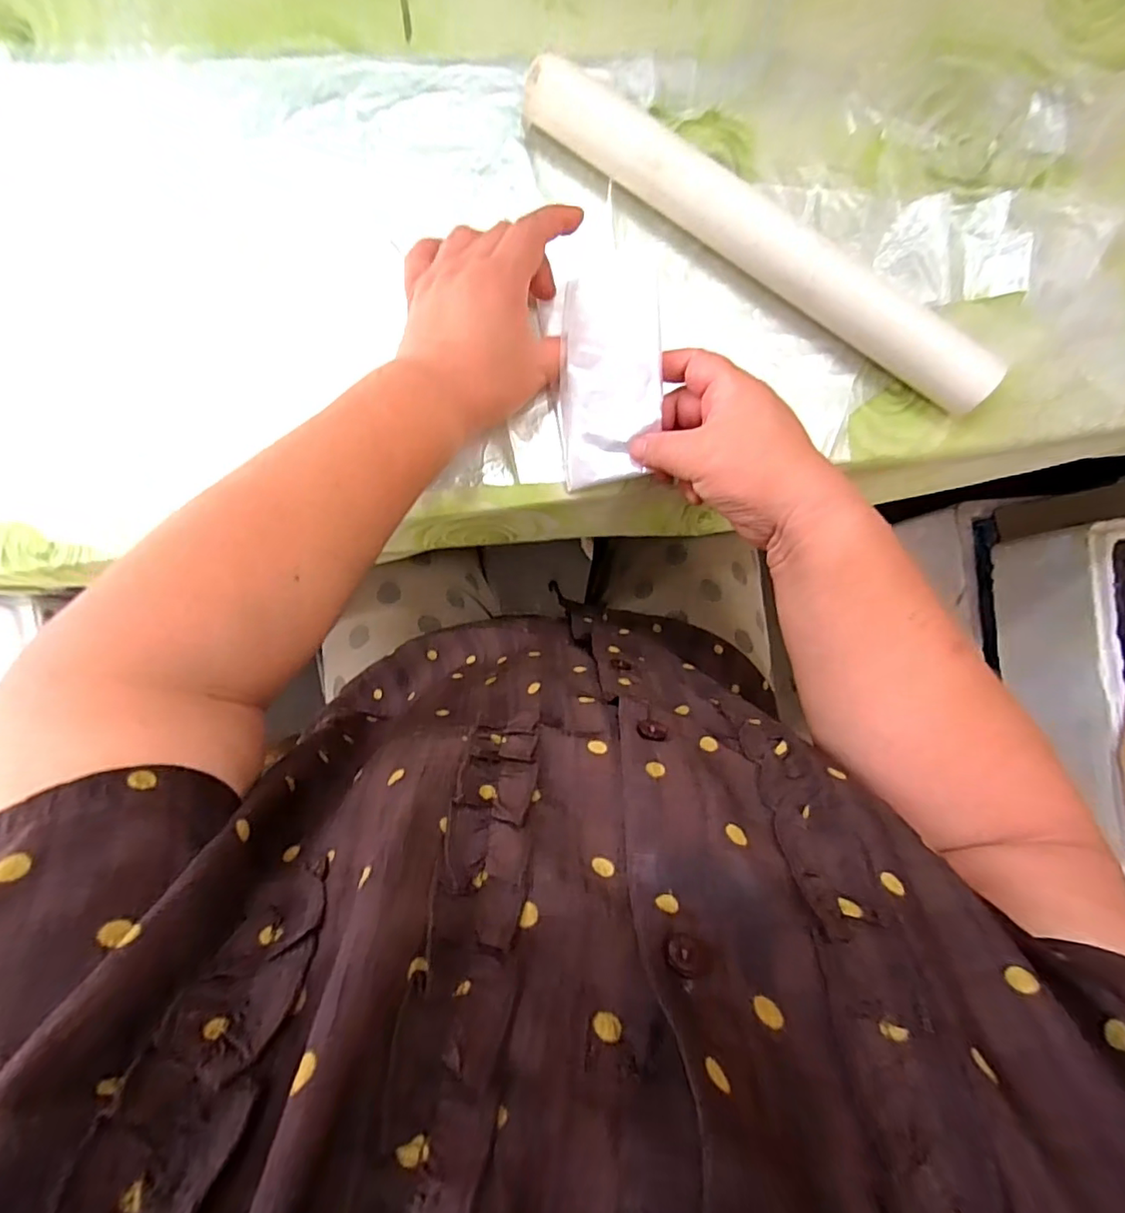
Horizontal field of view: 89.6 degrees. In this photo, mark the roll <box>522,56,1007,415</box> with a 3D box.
[{"bbox_3d":[0.127,-0.238,0.372,0.349,0.044,0.031,34,87,-2],"label":"roll"}]

